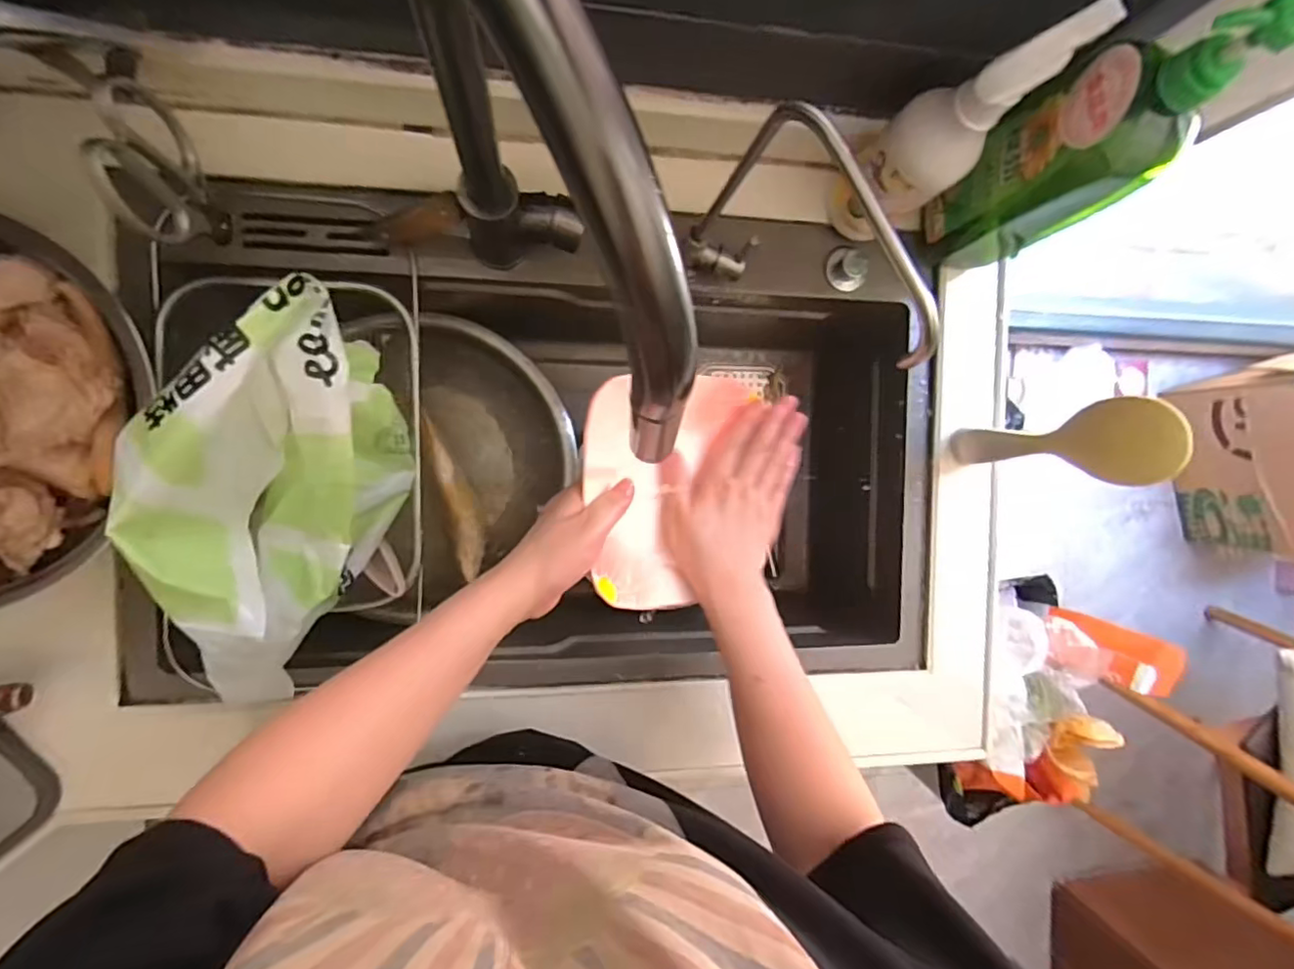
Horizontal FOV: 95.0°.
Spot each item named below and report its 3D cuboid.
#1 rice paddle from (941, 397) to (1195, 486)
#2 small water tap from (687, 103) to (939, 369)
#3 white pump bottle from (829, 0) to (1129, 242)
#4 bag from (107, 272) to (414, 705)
[{"bbox_3d":[0.339,-0.035,0.500,0.025,0.205,0.062,-4,94,-9],"label":"rice paddle"},{"bbox_3d":[0.110,-0.154,0.429,0.034,0.244,0.168,-38,98,-5],"label":"small water tap"},{"bbox_3d":[0.230,-0.270,0.470,0.095,0.229,0.066,-38,98,-5],"label":"white pump bottle"},{"bbox_3d":[-0.278,0.009,0.450,0.128,0.144,0.287,26,89,-9],"label":"bag"}]

